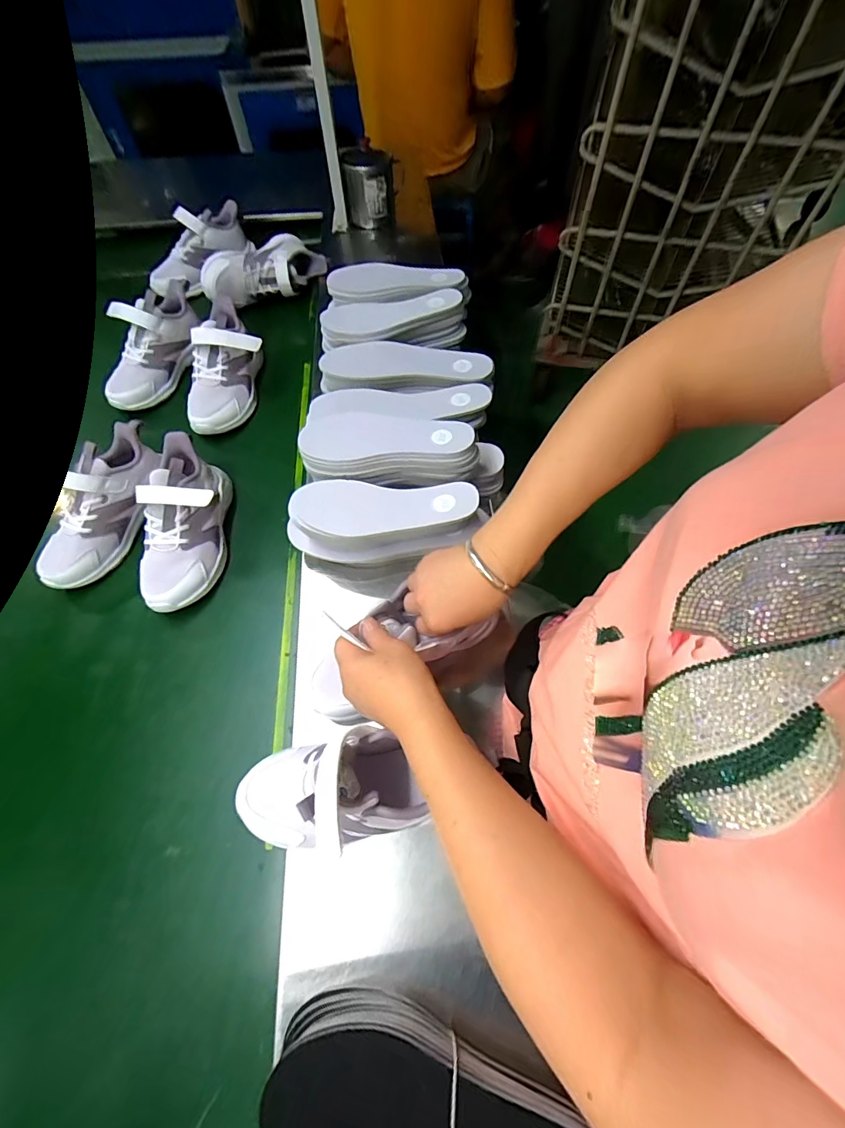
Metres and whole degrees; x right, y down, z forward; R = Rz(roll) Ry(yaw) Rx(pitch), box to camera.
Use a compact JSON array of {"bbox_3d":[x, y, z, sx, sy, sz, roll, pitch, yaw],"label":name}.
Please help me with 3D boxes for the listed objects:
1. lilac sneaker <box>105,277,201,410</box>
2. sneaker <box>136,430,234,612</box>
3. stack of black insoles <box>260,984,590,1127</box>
[{"bbox_3d":[-0.425,-0.341,0.668,0.095,0.091,0.224,18,85,9],"label":"lilac sneaker"},{"bbox_3d":[-0.279,-0.054,0.508,0.085,0.094,0.208,0,63,-1],"label":"sneaker"},{"bbox_3d":[0.006,0.355,0.283,0.205,0.067,0.079,8,63,4],"label":"stack of black insoles"}]

